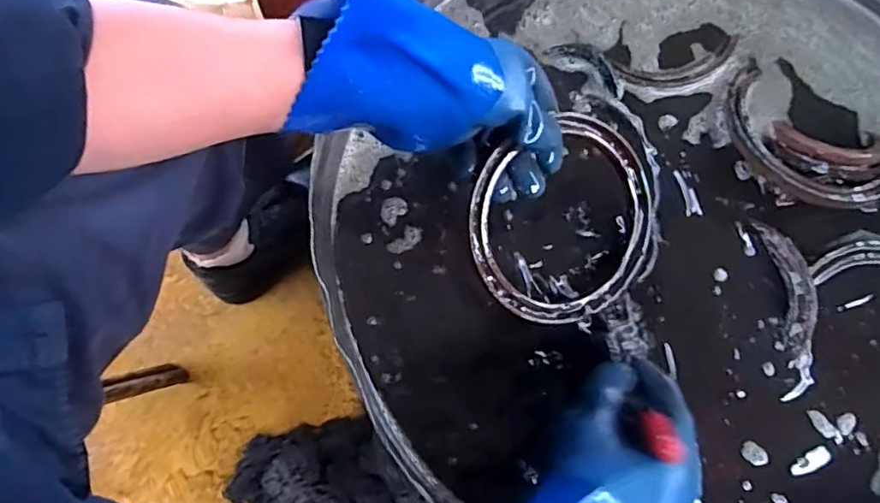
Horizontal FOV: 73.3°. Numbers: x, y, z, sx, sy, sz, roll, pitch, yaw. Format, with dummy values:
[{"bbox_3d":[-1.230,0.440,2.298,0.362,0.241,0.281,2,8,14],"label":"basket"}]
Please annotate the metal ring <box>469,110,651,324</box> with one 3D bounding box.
[{"bbox_3d":[0.092,-0.023,0.432,0.144,0.011,0.152,-2,98,-18],"label":"metal ring"}]

